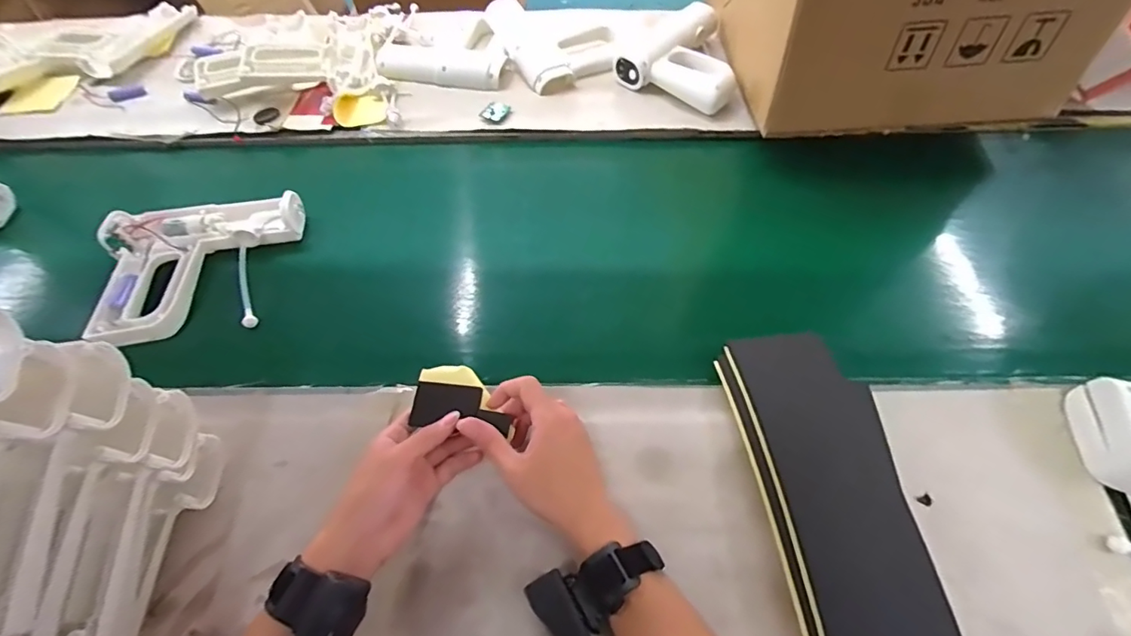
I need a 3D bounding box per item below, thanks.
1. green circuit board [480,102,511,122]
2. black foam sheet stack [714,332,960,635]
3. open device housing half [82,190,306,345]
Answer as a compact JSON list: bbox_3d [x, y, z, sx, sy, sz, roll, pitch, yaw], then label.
[{"bbox_3d":[-0.105,-0.310,0.752,0.036,0.006,0.033,22,62,16],"label":"green circuit board"},{"bbox_3d":[0.223,0.158,0.410,0.111,0.046,0.332,-7,58,-1],"label":"black foam sheet stack"},{"bbox_3d":[-0.428,-0.060,0.586,0.203,0.049,0.190,-5,58,0],"label":"open device housing half"}]

